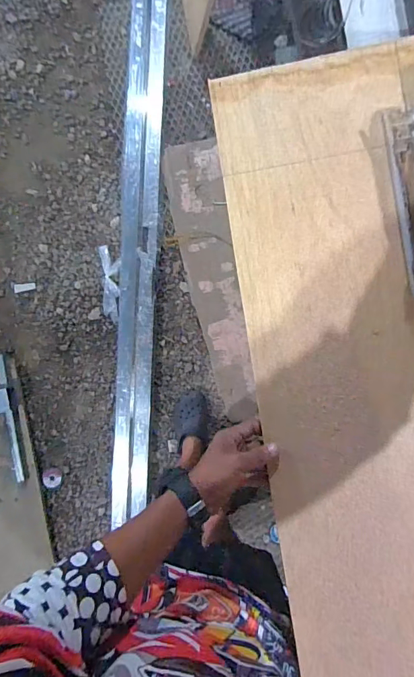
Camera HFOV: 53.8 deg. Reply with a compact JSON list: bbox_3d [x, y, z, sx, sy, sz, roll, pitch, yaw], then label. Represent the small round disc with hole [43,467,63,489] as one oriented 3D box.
[{"bbox_3d":[-0.531,0.481,1.401,0.061,0.007,0.066,-2,86,-23],"label":"small round disc with hole"}]

